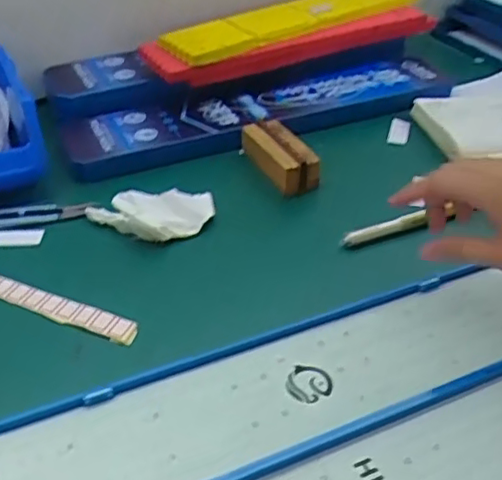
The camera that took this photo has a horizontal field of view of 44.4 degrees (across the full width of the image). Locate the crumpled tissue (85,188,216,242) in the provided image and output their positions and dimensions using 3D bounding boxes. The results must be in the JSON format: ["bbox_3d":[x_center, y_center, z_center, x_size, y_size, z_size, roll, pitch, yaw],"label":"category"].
[{"bbox_3d":[-0.083,-0.023,0.517,0.105,0.017,0.056,-6,39,-9],"label":"crumpled tissue"}]

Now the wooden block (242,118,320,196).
[{"bbox_3d":[0.026,-0.082,0.577,0.044,0.030,0.095,-20,42,-24],"label":"wooden block"}]

